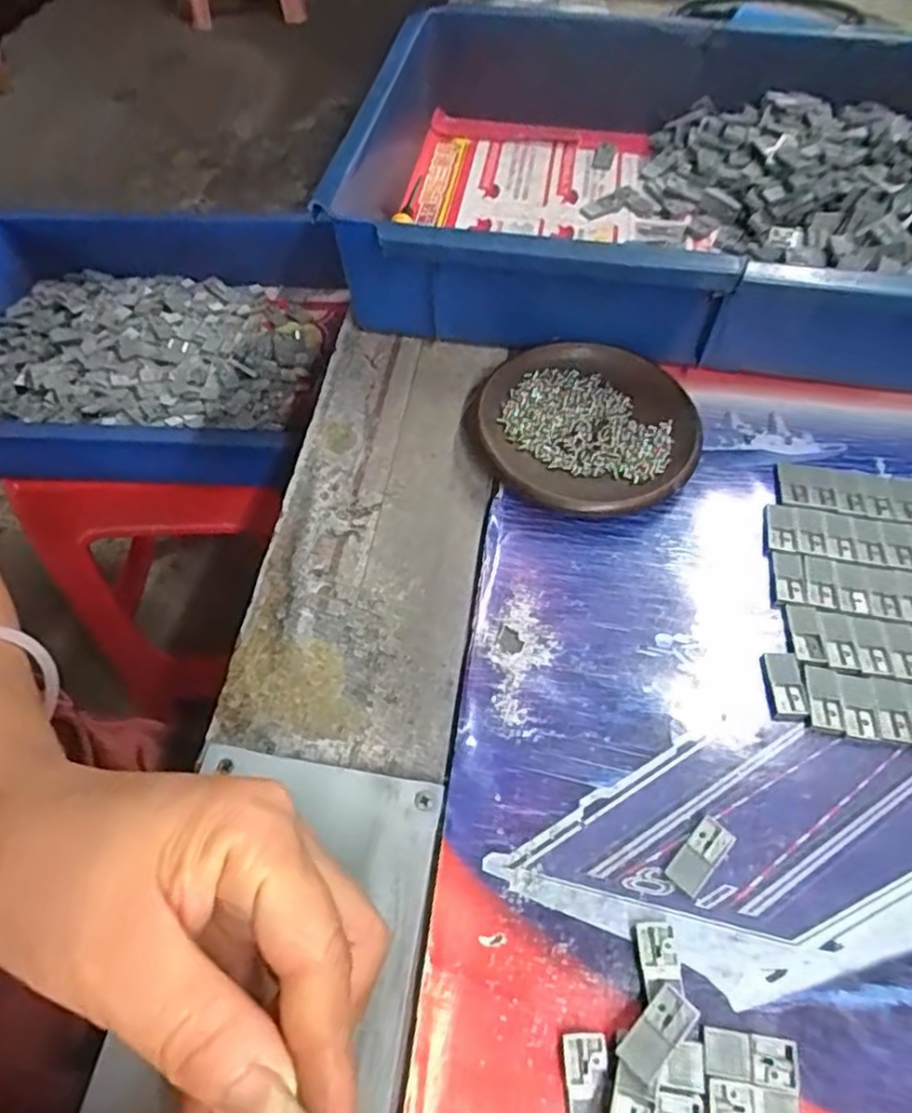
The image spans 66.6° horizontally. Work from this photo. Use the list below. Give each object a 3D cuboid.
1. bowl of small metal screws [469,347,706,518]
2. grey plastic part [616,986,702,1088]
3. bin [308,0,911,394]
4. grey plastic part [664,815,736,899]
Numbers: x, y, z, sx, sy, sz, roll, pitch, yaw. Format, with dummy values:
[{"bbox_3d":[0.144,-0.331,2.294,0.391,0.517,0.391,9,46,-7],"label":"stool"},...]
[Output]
[{"bbox_3d":[0.068,-0.064,0.358,0.113,0.019,0.105,0,57,0],"label":"bowl of small metal screws"},{"bbox_3d":[0.064,0.151,0.219,0.028,0.004,0.013,-33,53,-31],"label":"grey plastic part"},{"bbox_3d":[0.155,-0.235,0.428,0.401,0.077,0.285,8,57,6],"label":"bin"},{"bbox_3d":[0.090,0.110,0.255,0.014,0.004,0.028,37,65,22],"label":"grey plastic part"}]

